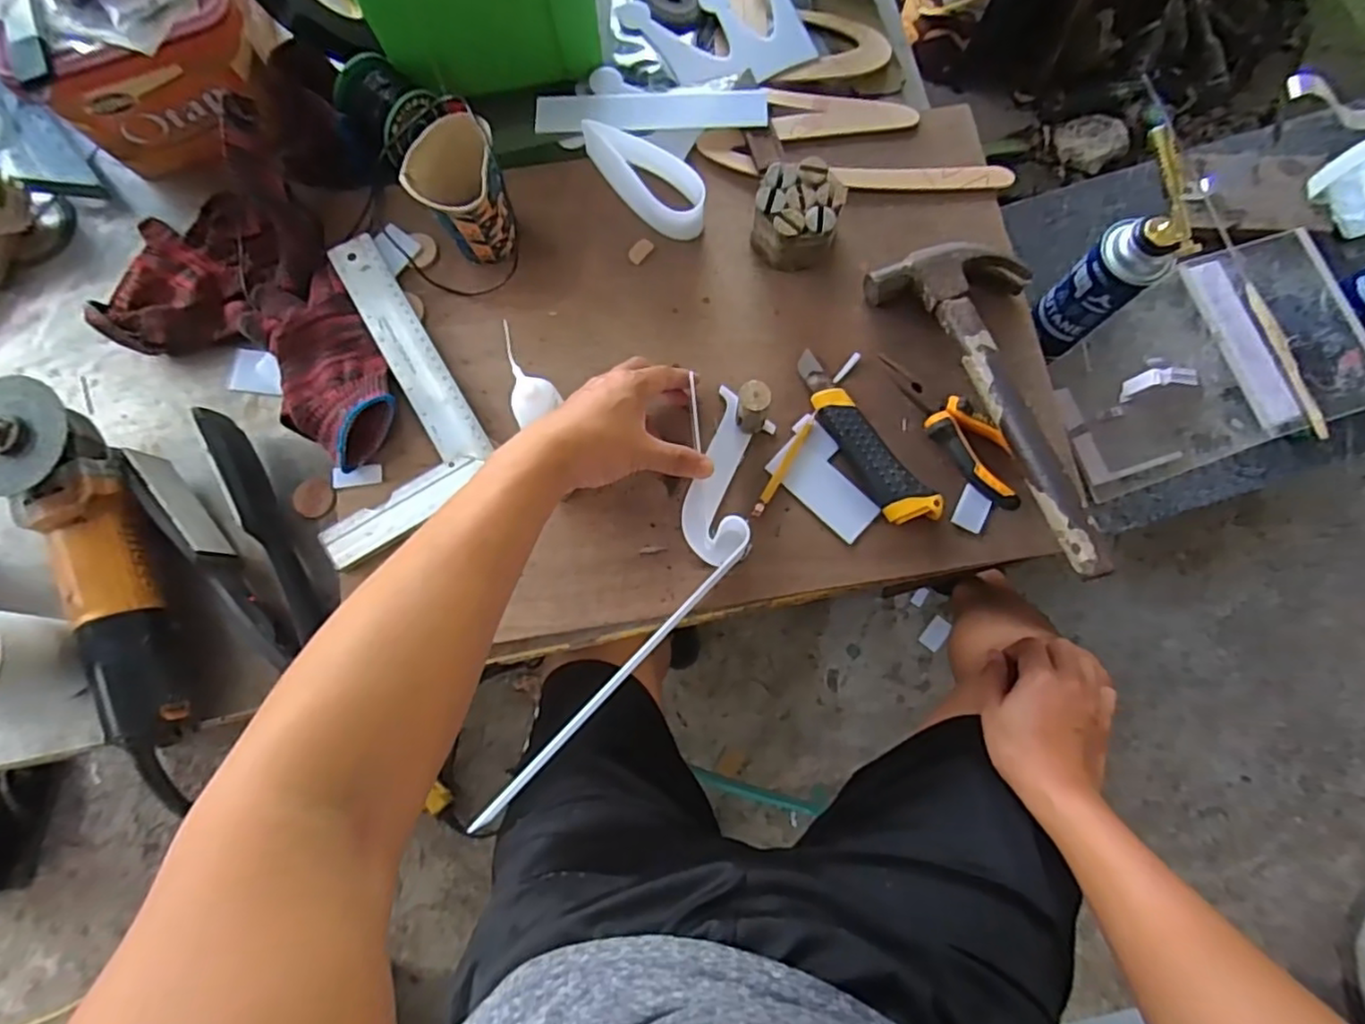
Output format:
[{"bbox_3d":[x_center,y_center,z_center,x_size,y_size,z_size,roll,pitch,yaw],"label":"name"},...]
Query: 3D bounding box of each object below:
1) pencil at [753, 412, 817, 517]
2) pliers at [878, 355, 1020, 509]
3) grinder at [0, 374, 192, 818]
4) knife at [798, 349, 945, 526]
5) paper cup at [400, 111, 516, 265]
[{"bbox_3d":[0.084,-0.039,0.539,0.010,0.005,0.097,29,81,6],"label":"pencil"},{"bbox_3d":[0.221,-0.072,0.528,0.041,0.020,0.154,-32,81,-5],"label":"pliers"},{"bbox_3d":[-0.438,0.044,0.493,0.084,0.077,0.294,-27,80,-5],"label":"grinder"},{"bbox_3d":[0.145,-0.061,0.534,0.041,0.021,0.165,-30,81,-5],"label":"knife"},{"bbox_3d":[-0.177,-0.255,0.543,0.067,0.092,0.073,0,79,0],"label":"paper cup"}]

